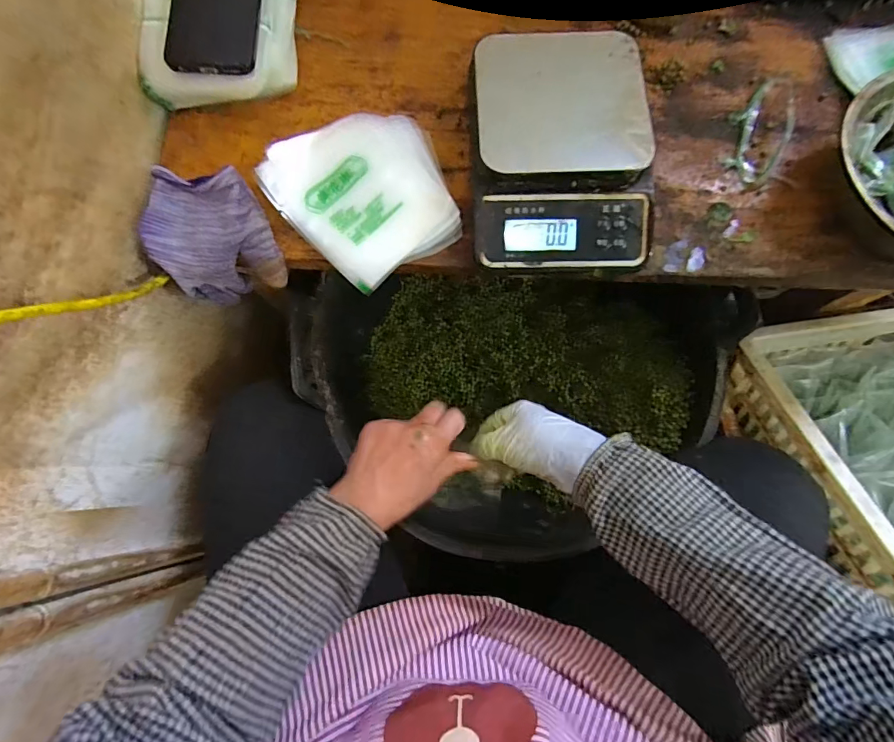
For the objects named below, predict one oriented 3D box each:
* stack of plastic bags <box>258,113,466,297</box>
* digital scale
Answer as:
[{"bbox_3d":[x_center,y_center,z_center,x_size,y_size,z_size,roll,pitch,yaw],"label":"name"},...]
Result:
[{"bbox_3d":[-0.072,-0.159,0.406,0.151,0.039,0.155,-29,79,-6],"label":"stack of plastic bags"},{"bbox_3d":[0.096,-0.192,0.403,0.146,0.056,0.208,-2,77,0],"label":"digital scale"}]

